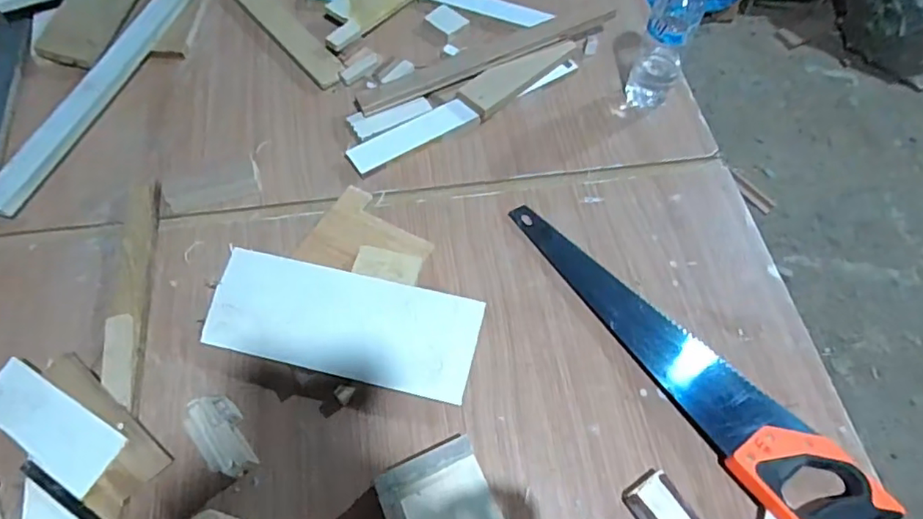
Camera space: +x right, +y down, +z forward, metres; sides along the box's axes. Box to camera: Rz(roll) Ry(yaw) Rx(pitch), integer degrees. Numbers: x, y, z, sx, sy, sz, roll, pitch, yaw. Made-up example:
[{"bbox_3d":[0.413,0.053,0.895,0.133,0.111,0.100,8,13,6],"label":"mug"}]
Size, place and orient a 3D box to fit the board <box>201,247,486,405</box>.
[{"bbox_3d":[-0.137,0.072,0.664,0.308,0.010,0.118,13,75,5],"label":"board"}]

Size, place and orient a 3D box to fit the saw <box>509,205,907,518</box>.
[{"bbox_3d":[0.249,0.103,0.683,0.118,0.038,0.530,-33,66,-19],"label":"saw"}]

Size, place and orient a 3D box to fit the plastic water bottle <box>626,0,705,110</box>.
[{"bbox_3d":[0.297,-0.319,0.828,0.068,0.202,0.086,20,62,10],"label":"plastic water bottle"}]

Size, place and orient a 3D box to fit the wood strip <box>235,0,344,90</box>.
[{"bbox_3d":[-0.294,-0.384,0.947,0.055,0.008,0.309,-35,67,-20],"label":"wood strip"}]

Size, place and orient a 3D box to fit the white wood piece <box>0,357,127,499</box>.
[{"bbox_3d":[-0.433,0.175,0.603,0.168,0.011,0.070,28,75,11],"label":"white wood piece"}]

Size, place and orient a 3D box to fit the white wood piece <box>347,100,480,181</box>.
[{"bbox_3d":[-0.070,-0.180,0.837,0.198,0.019,0.047,-30,65,-18],"label":"white wood piece"}]

